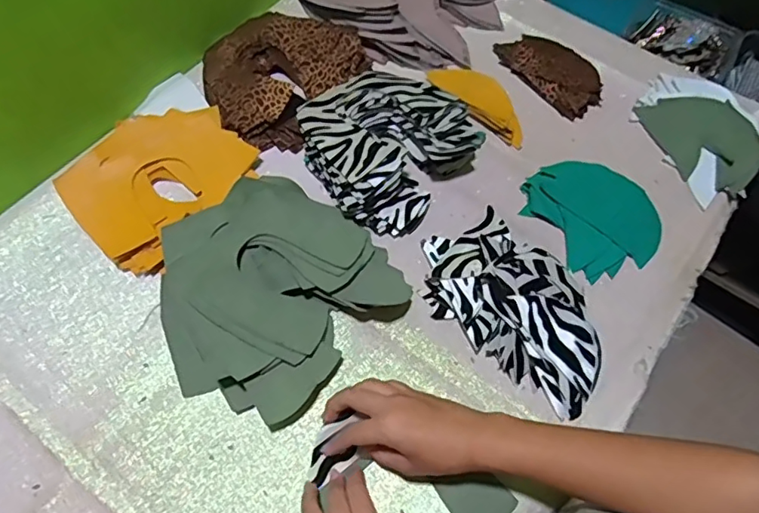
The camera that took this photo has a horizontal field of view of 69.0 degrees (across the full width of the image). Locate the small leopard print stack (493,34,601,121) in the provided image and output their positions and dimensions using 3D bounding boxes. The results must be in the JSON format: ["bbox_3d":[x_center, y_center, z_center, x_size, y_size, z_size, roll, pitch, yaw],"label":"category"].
[{"bbox_3d":[0.216,-0.233,0.690,0.076,0.017,0.138,-38,68,-19],"label":"small leopard print stack"}]

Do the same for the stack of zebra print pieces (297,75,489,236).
[{"bbox_3d":[0.004,-0.131,0.607,0.175,0.058,0.185,37,68,18],"label":"stack of zebra print pieces"}]

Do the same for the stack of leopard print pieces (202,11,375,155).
[{"bbox_3d":[-0.126,-0.225,0.670,0.165,0.036,0.191,29,65,14],"label":"stack of leopard print pieces"}]

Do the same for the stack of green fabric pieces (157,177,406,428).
[{"bbox_3d":[-0.105,0.028,0.527,0.194,0.056,0.211,38,68,18],"label":"stack of green fabric pieces"}]

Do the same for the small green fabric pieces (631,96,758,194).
[{"bbox_3d":[0.371,-0.139,0.632,0.087,0.034,0.139,-30,66,-15],"label":"small green fabric pieces"}]

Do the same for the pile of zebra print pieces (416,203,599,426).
[{"bbox_3d":[0.132,0.043,0.525,0.115,0.048,0.205,-35,67,-17],"label":"pile of zebra print pieces"}]

